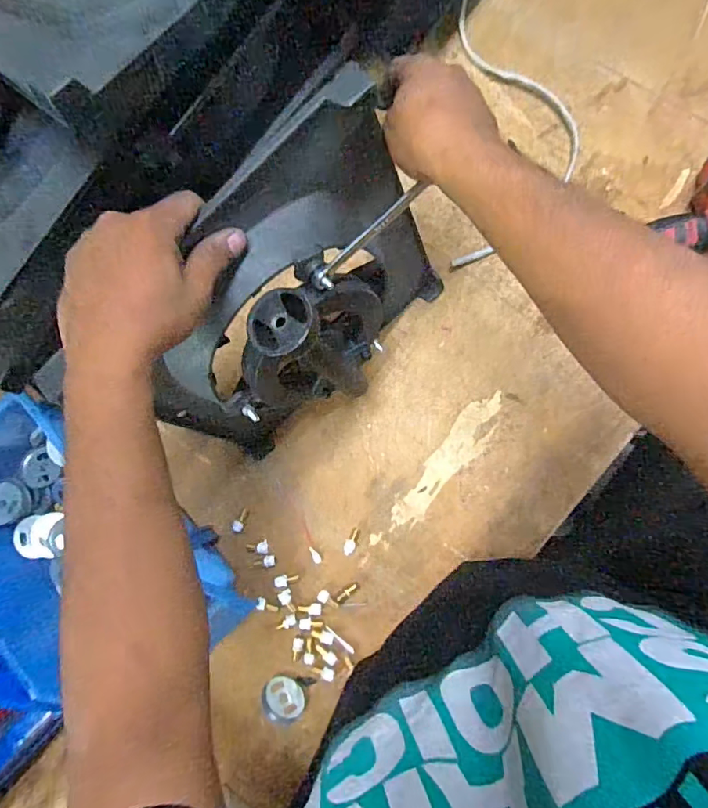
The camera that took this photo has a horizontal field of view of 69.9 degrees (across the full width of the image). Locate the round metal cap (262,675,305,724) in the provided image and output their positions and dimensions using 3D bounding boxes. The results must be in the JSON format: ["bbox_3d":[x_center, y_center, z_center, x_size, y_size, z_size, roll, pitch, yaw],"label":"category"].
[{"bbox_3d":[-0.082,0.343,0.586,0.051,0.007,0.049,-1,85,9],"label":"round metal cap"}]

